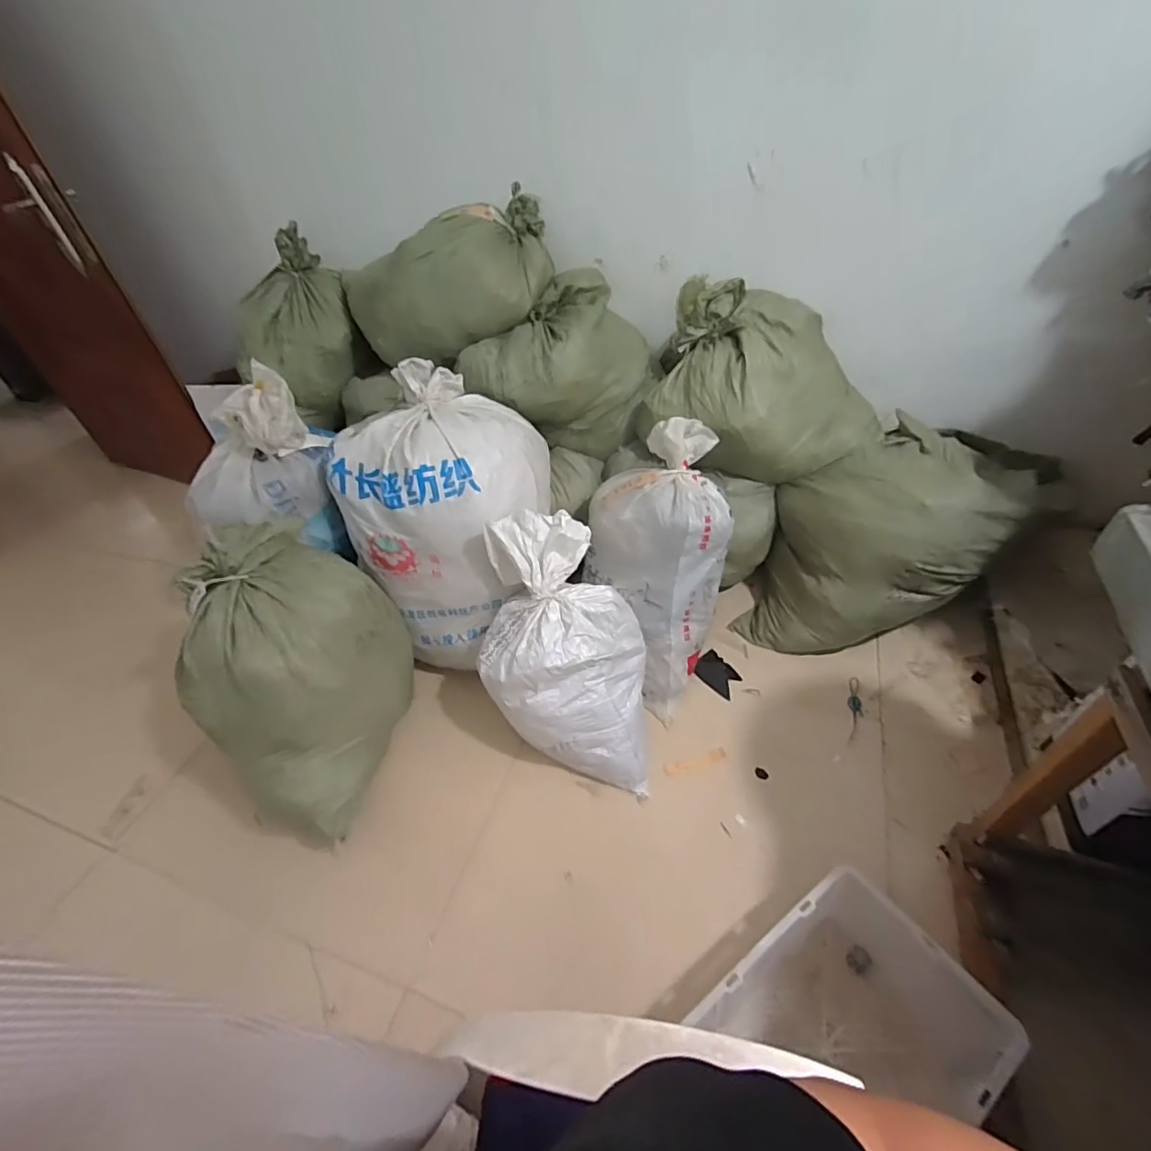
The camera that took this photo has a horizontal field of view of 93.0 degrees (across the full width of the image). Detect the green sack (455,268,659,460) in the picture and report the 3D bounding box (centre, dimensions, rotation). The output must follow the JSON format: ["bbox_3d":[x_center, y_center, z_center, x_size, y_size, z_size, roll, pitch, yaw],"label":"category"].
[{"bbox_3d":[-0.043,-0.549,1.503,0.512,0.377,0.258,-16,44,-9],"label":"green sack"}]

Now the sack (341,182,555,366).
[{"bbox_3d":[-0.344,-0.806,1.479,0.520,0.284,0.384,-19,45,-12],"label":"sack"}]

